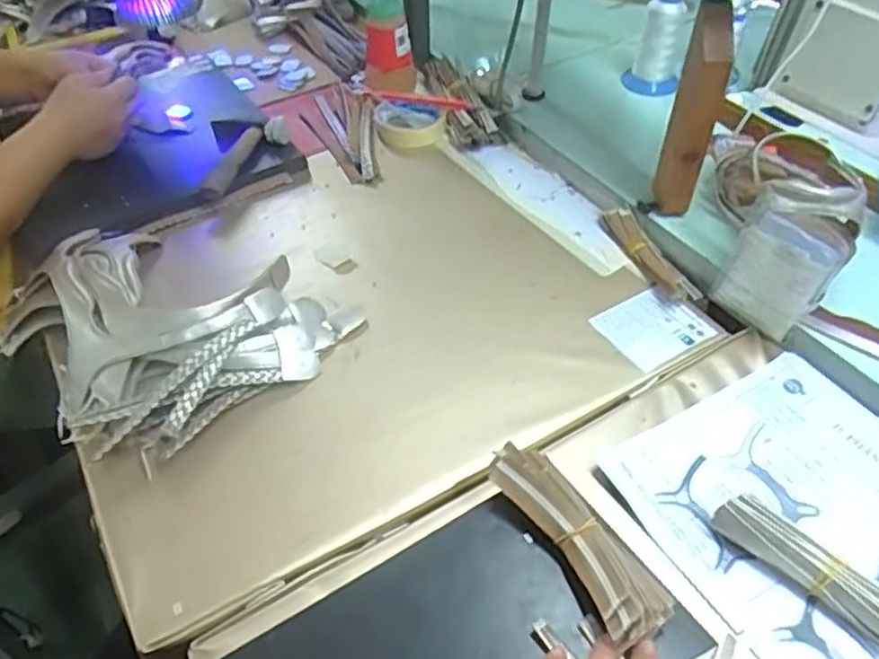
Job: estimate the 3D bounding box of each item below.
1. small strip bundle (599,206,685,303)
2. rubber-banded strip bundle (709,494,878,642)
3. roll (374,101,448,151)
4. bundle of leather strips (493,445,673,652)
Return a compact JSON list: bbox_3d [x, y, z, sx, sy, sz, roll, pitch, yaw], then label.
[{"bbox_3d":[0.199,-0.077,0.683,0.022,0.027,0.135,-16,47,-9],"label":"small strip bundle"},{"bbox_3d":[0.248,0.155,0.459,0.033,0.033,0.129,-38,54,-27],"label":"rubber-banded strip bundle"},{"bbox_3d":[-0.036,-0.256,0.867,0.085,0.025,0.082,-3,46,3],"label":"roll"},{"bbox_3d":[0.087,0.130,0.448,0.043,0.028,0.142,-25,50,-20],"label":"bundle of leather strips"}]

